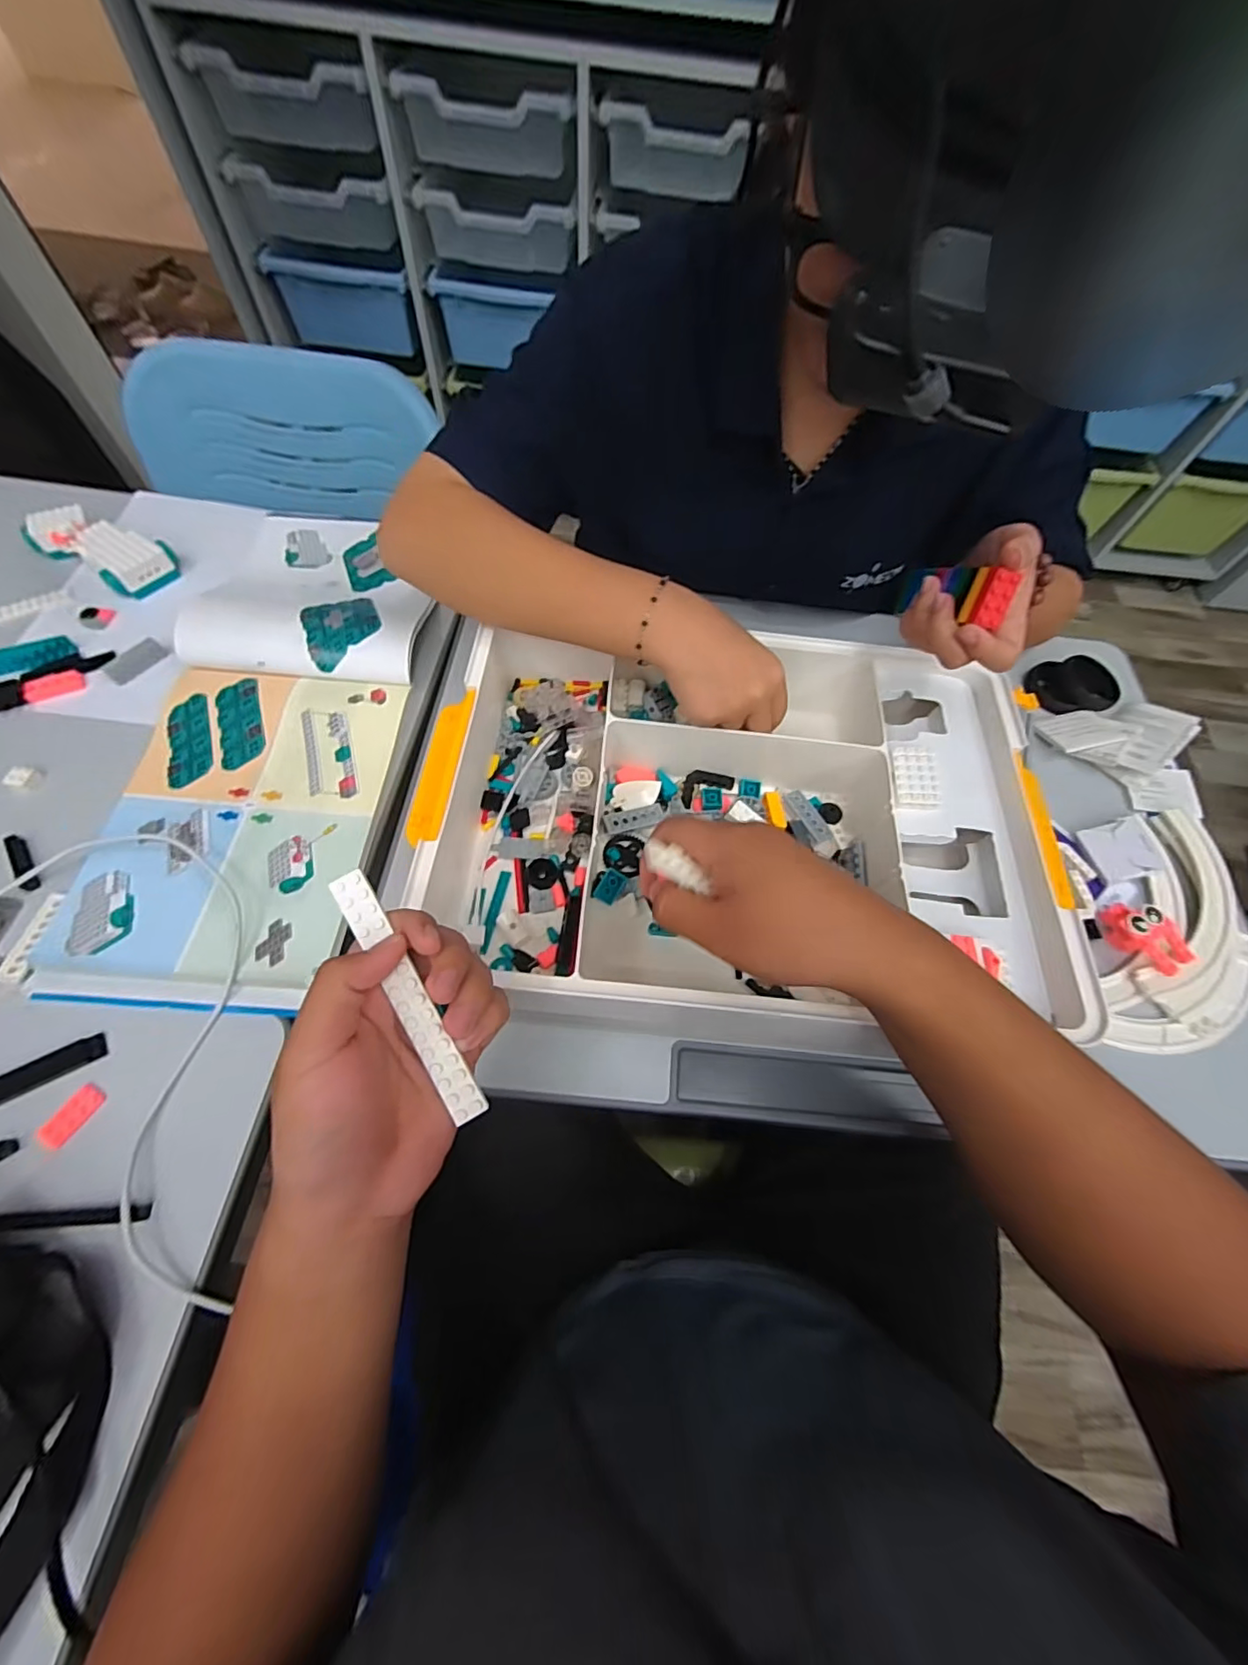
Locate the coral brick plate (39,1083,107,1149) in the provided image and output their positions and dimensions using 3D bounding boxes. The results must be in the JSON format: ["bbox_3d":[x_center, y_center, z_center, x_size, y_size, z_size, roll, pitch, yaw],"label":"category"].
[{"bbox_3d":[-0.334,0.171,0.342,0.016,0.006,0.034,28,65,10],"label":"coral brick plate"}]

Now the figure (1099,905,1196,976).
[{"bbox_3d":[0.395,0.079,0.423,0.033,0.028,0.053,-33,70,-18],"label":"figure"}]

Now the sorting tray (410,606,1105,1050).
[{"bbox_3d":[0.082,-0.023,0.426,0.434,0.076,0.310,6,63,-1],"label":"sorting tray"}]

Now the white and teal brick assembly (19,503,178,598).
[{"bbox_3d":[-0.500,-0.272,0.540,0.122,0.031,0.062,27,65,9],"label":"white and teal brick assembly"}]

